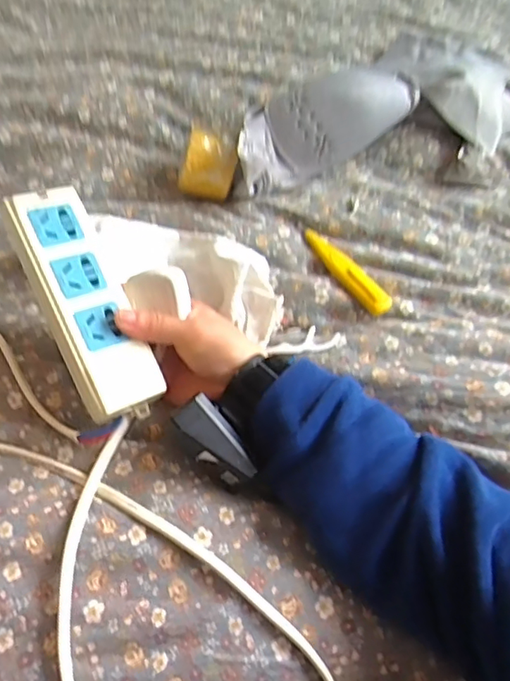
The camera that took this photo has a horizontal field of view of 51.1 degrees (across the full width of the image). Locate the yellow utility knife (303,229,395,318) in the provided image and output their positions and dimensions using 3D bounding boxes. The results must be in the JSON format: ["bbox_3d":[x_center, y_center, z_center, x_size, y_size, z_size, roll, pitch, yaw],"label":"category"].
[{"bbox_3d":[0.081,-0.067,0.481,0.020,0.013,0.111,-29,64,-15],"label":"yellow utility knife"}]

